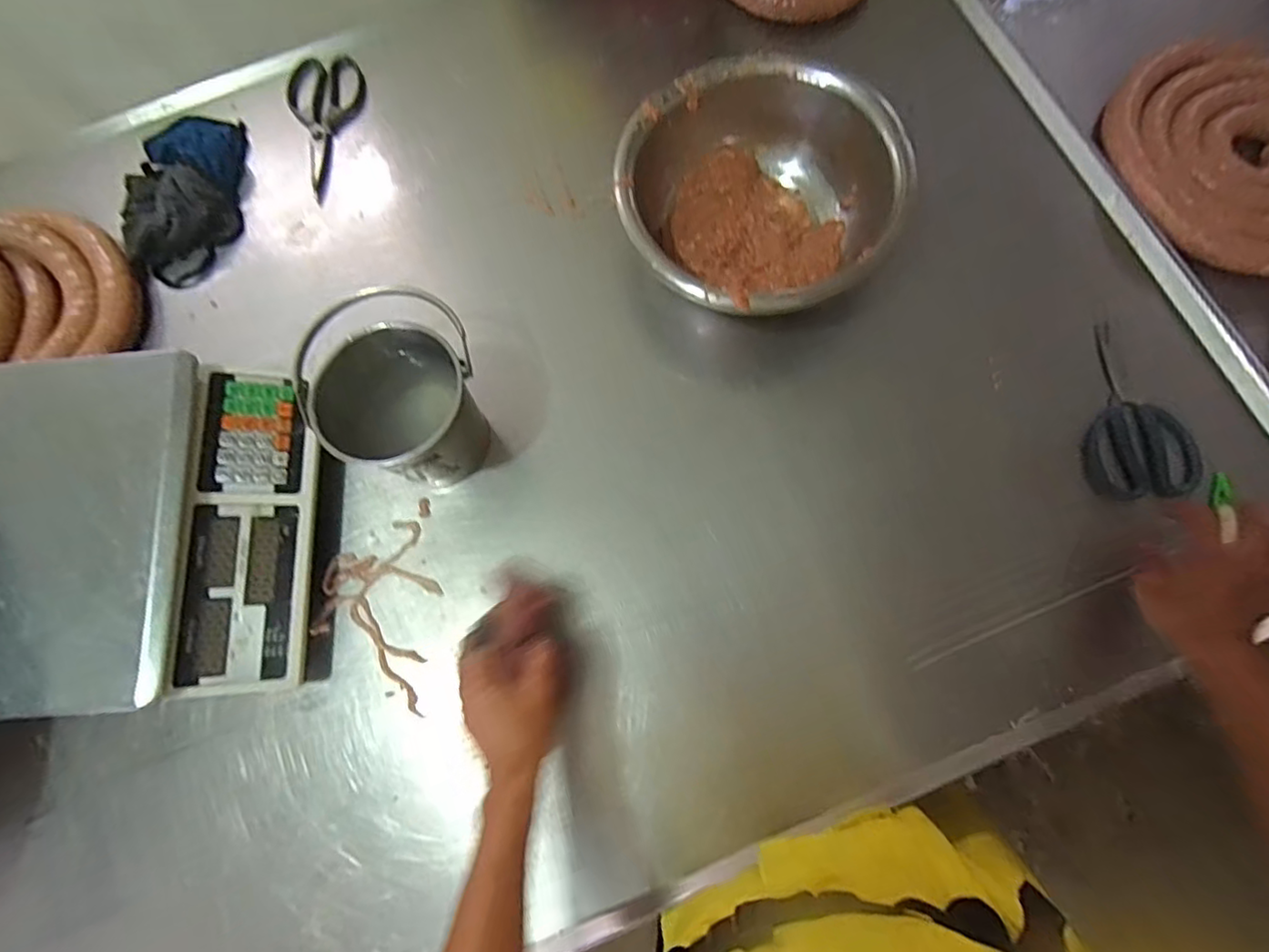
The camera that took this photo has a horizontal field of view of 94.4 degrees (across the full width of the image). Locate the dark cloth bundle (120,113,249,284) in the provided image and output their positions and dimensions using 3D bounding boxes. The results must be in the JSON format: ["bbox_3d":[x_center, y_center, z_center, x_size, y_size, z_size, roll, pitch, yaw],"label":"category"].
[{"bbox_3d":[-0.559,-0.345,0.723,0.139,0.042,0.220,-7,77,0],"label":"dark cloth bundle"}]

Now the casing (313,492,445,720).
[{"bbox_3d":[-0.267,0.132,0.614,0.121,0.011,0.210,0,77,1],"label":"casing"}]

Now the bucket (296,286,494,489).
[{"bbox_3d":[-0.227,-0.082,0.590,0.150,0.139,0.157,0,77,1],"label":"bucket"}]

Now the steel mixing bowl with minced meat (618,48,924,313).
[{"bbox_3d":[0.130,-0.300,0.650,0.285,0.134,0.263,0,77,1],"label":"steel mixing bowl with minced meat"}]

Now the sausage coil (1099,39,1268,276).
[{"bbox_3d":[0.689,-0.365,0.662,0.271,0.040,0.299,-14,76,8],"label":"sausage coil"}]

